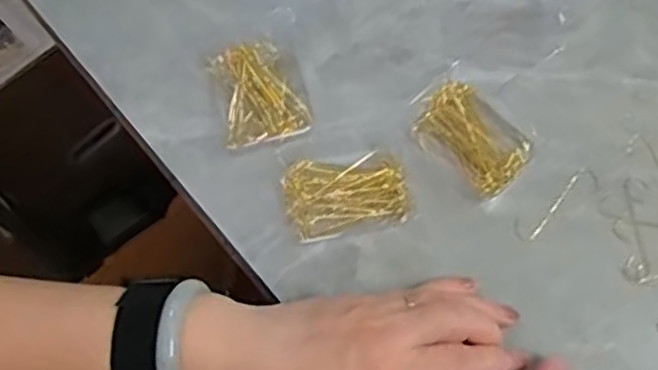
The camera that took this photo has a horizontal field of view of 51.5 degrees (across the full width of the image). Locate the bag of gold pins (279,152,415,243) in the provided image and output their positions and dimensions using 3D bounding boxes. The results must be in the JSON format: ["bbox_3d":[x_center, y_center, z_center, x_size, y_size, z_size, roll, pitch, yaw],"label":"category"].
[{"bbox_3d":[0.010,0.005,0.398,0.070,0.011,0.048,-15,70,-6],"label":"bag of gold pins"}]

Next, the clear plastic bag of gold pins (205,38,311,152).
[{"bbox_3d":[-0.043,-0.058,0.420,0.054,0.013,0.072,-13,70,-5],"label":"clear plastic bag of gold pins"}]

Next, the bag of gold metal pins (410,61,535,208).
[{"bbox_3d":[0.085,-0.032,0.411,0.076,0.014,0.051,43,75,14],"label":"bag of gold metal pins"}]

